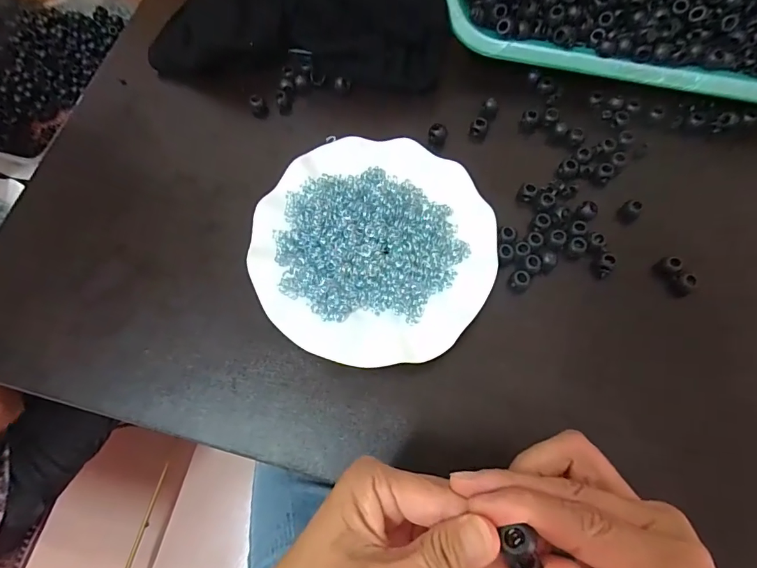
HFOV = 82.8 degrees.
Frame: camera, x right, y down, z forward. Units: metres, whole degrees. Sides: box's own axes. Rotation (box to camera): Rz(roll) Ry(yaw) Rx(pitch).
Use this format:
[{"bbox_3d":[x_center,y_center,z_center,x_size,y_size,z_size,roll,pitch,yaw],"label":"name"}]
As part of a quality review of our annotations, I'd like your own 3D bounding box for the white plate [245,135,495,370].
[{"bbox_3d":[-0.003,-0.029,0.338,0.179,0.022,0.180,-1,72,2],"label":"white plate"}]

